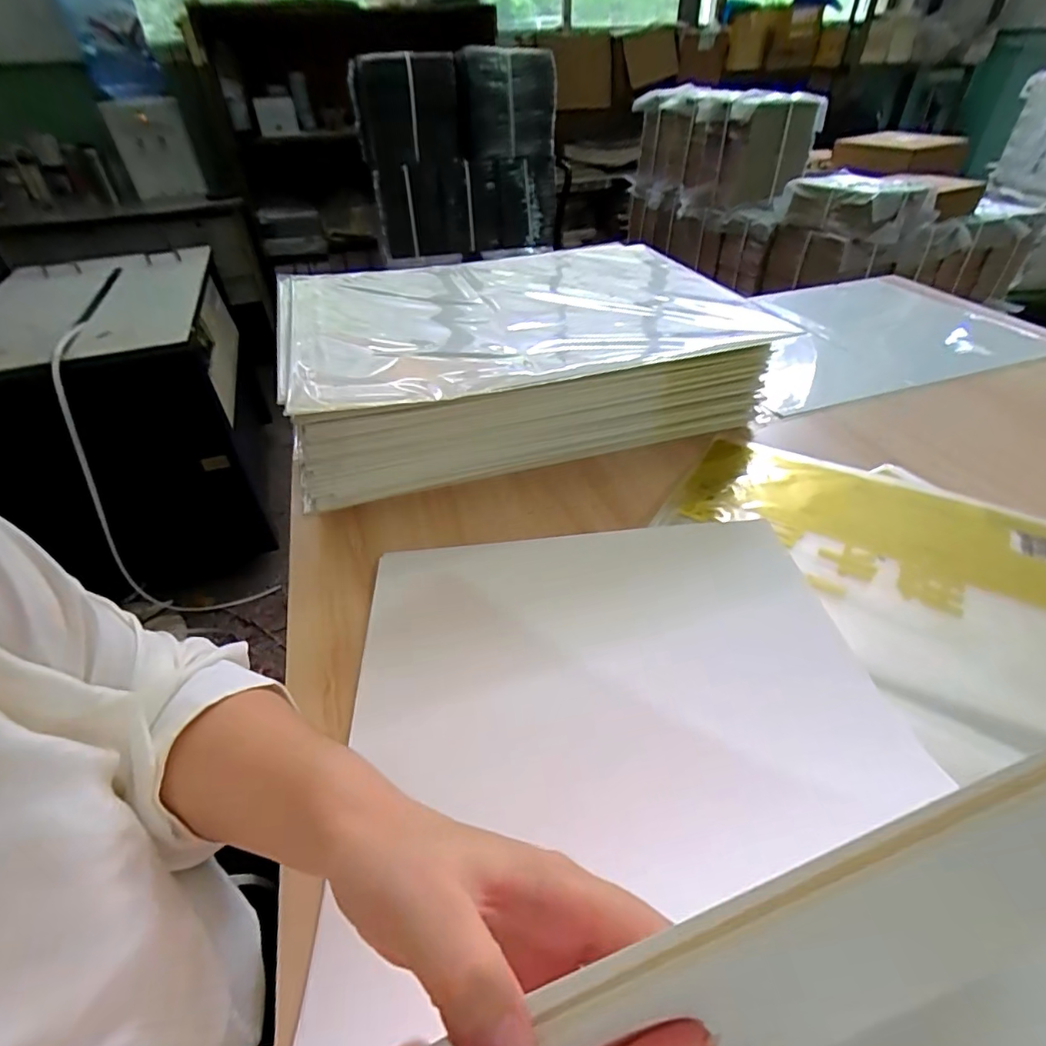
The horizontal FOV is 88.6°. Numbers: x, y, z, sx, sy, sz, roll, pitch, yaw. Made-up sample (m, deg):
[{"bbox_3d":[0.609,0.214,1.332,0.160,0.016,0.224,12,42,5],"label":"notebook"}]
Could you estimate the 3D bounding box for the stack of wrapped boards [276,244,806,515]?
[{"bbox_3d":[-0.022,-0.225,0.712,0.526,0.128,0.381,-14,42,-12],"label":"stack of wrapped boards"}]

